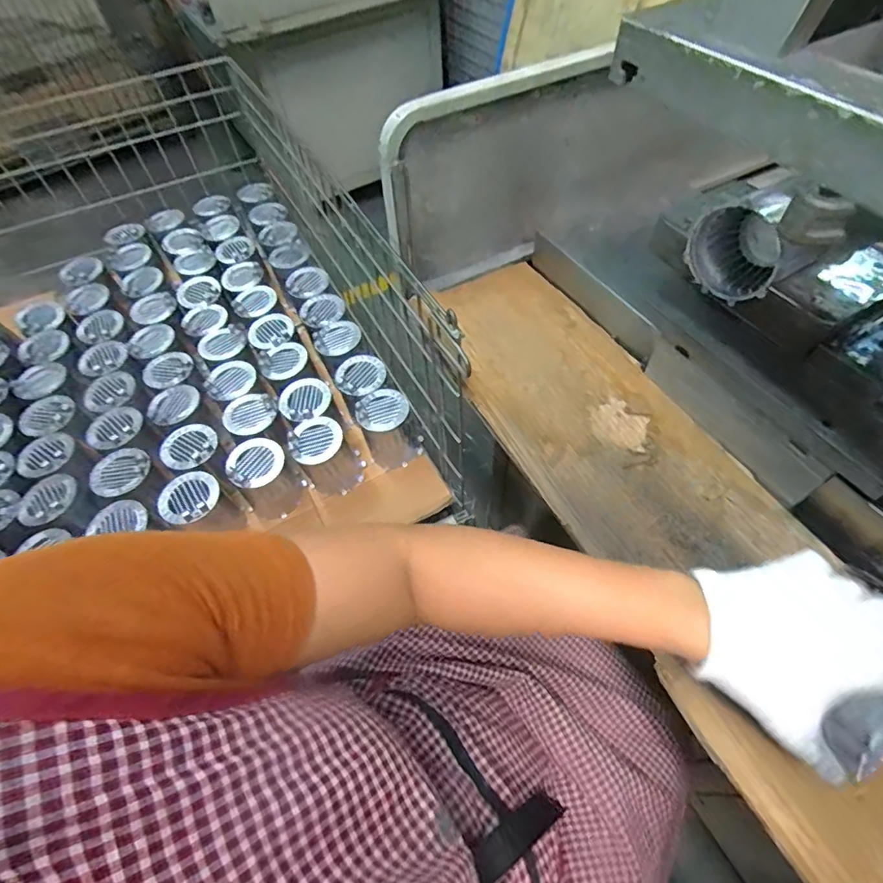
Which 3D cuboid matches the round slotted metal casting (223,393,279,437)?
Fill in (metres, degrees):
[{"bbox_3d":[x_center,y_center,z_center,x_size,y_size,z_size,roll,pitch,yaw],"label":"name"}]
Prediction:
[{"bbox_3d":[-0.324,-0.048,0.829,0.082,0.011,0.086,-2,56,3],"label":"round slotted metal casting"}]

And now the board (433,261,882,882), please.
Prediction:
[{"bbox_3d":[0.207,0.035,0.519,0.202,0.020,0.732,-23,58,-11],"label":"board"}]

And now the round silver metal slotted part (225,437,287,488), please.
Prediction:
[{"bbox_3d":[-0.291,0.031,0.767,0.084,0.016,0.086,-2,56,3],"label":"round silver metal slotted part"}]

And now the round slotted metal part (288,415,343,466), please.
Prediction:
[{"bbox_3d":[-0.203,-0.003,0.786,0.086,0.014,0.080,-2,56,3],"label":"round slotted metal part"}]

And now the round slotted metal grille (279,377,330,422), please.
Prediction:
[{"bbox_3d":[-0.234,-0.072,0.837,0.083,0.013,0.091,-2,56,3],"label":"round slotted metal grille"}]

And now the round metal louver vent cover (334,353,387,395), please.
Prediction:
[{"bbox_3d":[-0.143,-0.120,0.858,0.087,0.004,0.090,-12,56,-4],"label":"round metal louver vent cover"}]

